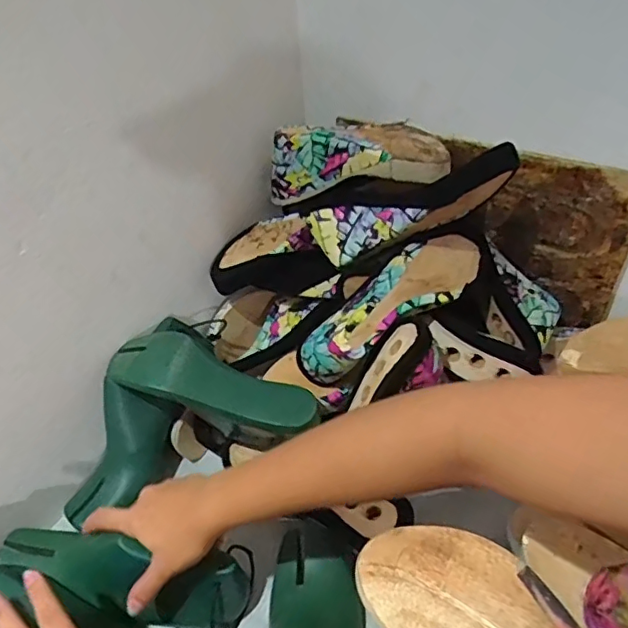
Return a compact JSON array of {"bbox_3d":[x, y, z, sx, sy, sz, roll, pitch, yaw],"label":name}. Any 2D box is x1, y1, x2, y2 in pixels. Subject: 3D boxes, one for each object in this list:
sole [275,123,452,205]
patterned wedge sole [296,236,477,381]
[{"bbox_3d":[0.047,-0.182,0.649,0.225,0.084,0.077,3,40,28],"label":"sole"},{"bbox_3d":[0.085,-0.011,0.578,0.232,0.069,0.072,-37,48,-9],"label":"patterned wedge sole"}]

